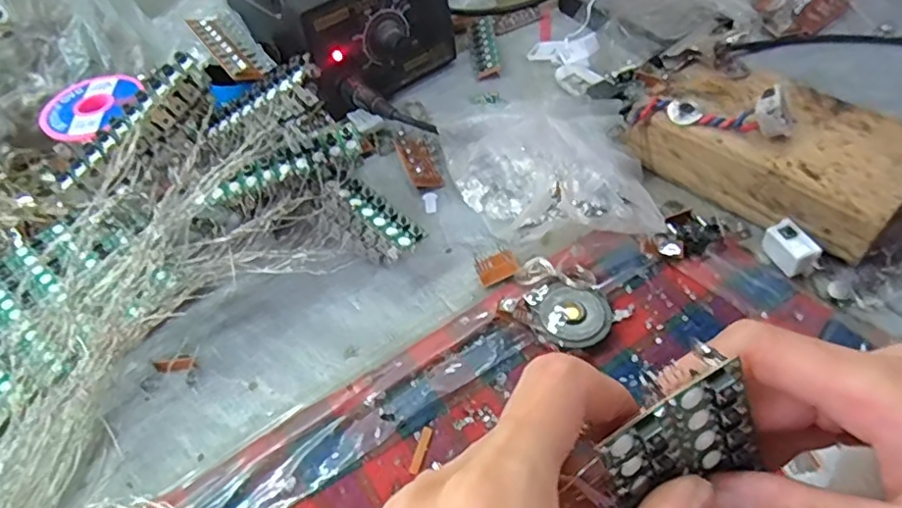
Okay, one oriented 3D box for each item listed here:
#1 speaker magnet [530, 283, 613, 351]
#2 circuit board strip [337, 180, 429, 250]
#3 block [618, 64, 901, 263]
[{"bbox_3d":[0.061,0.031,0.305,0.037,0.010,0.036,-1,54,1],"label":"speaker magnet"},{"bbox_3d":[-0.039,-0.022,0.331,0.054,0.007,0.017,38,63,25],"label":"circuit board strip"},{"bbox_3d":[0.185,-0.060,0.351,0.141,0.041,0.083,32,61,29],"label":"block"}]

